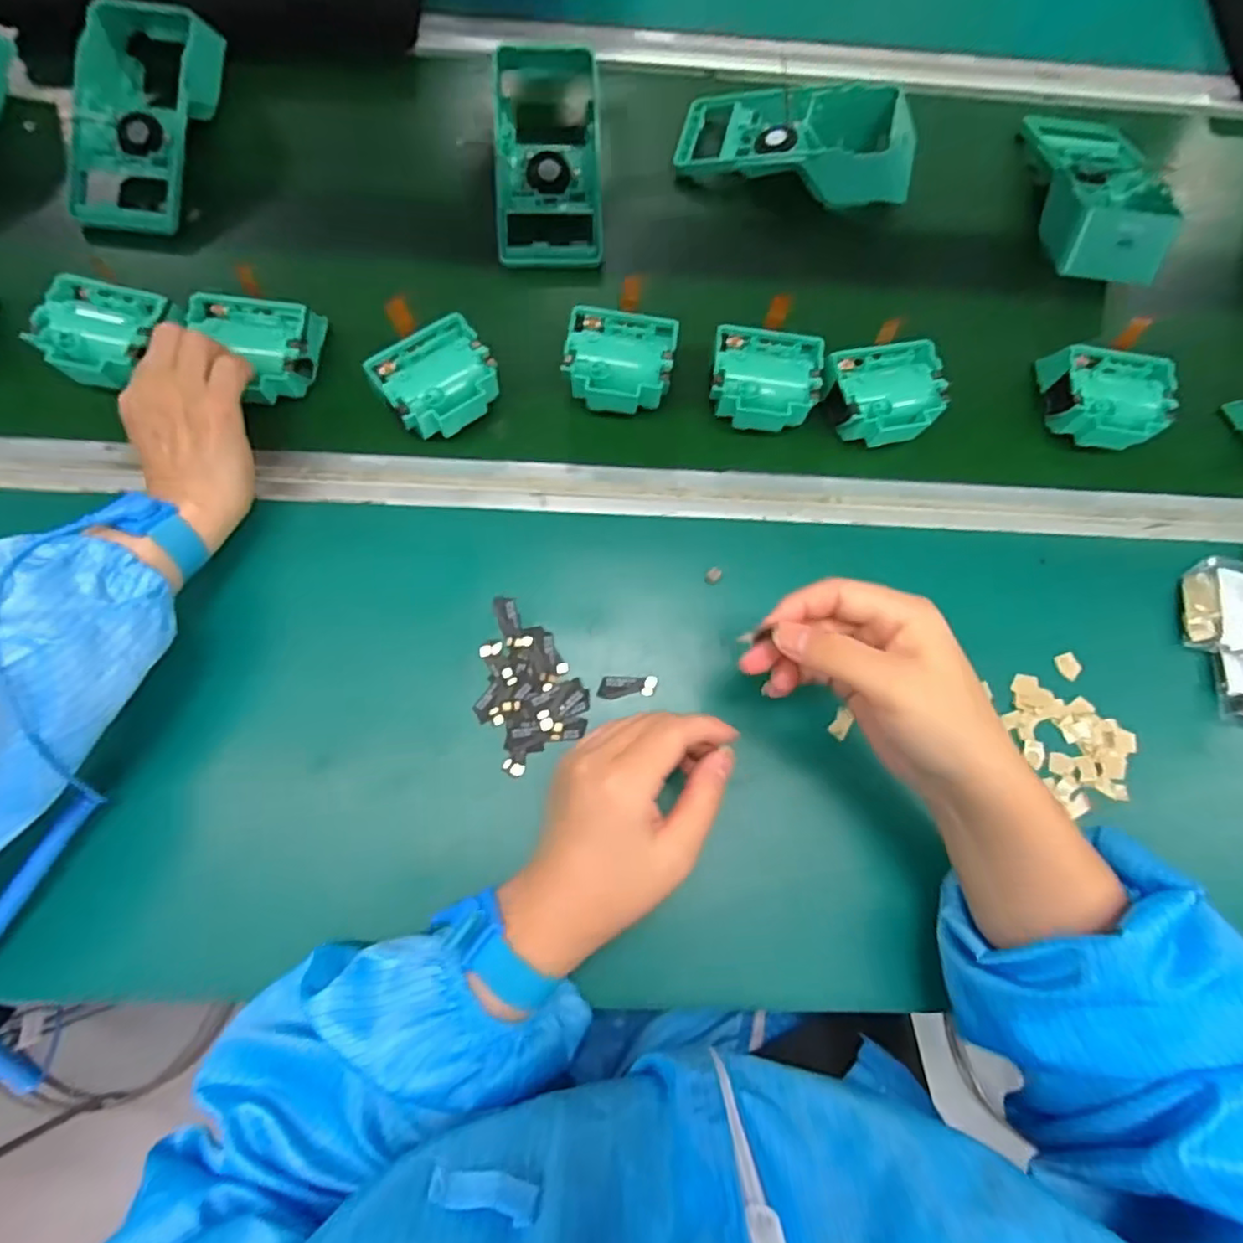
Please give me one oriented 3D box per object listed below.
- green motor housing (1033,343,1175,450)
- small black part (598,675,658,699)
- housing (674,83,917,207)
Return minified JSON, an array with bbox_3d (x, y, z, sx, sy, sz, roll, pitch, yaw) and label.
[{"bbox_3d":[0.346,-0.159,0.465,0.084,0.036,0.067,23,72,6],"label":"green motor housing"},{"bbox_3d":[0.004,0.041,0.408,0.037,0.004,0.013,-1,71,-5],"label":"small black part"},{"bbox_3d":[0.145,-0.396,0.527,0.191,0.052,0.095,16,72,3],"label":"housing"}]

